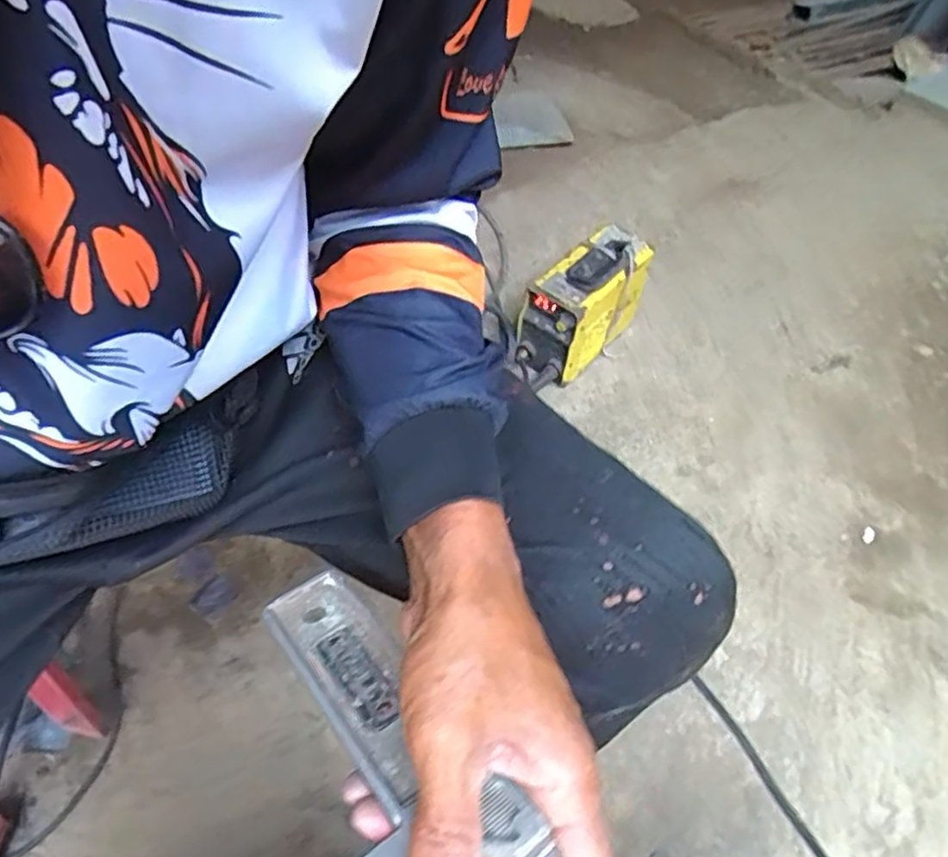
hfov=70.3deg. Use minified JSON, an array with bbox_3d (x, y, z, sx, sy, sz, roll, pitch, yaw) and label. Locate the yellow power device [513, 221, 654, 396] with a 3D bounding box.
[{"bbox_3d":[0.181,-0.205,1.084,0.105,0.182,0.199,37,58,25],"label":"yellow power device"}]

